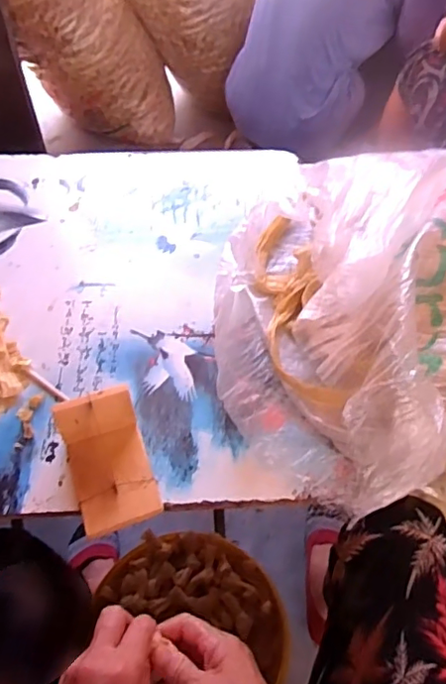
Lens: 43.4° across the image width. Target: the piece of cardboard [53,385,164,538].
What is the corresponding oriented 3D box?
[{"bbox_3d":[-0.111,0.112,0.539,0.076,0.060,0.116,-16,54,-13],"label":"piece of cardboard"}]

